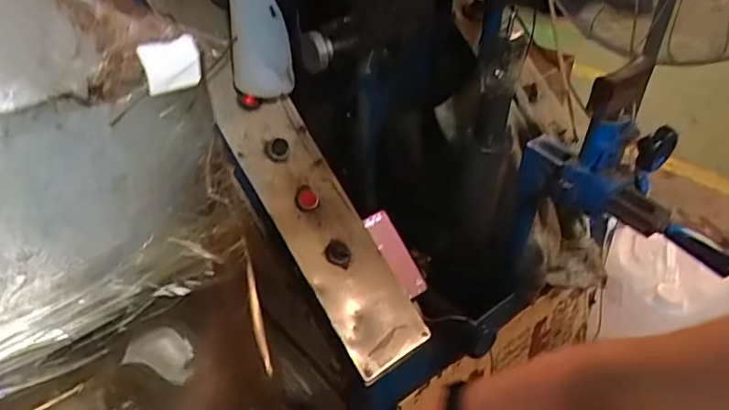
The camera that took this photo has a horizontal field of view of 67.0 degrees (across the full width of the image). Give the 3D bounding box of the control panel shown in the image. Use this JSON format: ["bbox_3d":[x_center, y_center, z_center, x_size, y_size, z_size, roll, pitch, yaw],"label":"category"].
[{"bbox_3d":[-0.078,0.007,0.803,0.131,0.043,0.496,-31,89,-33],"label":"control panel"}]

